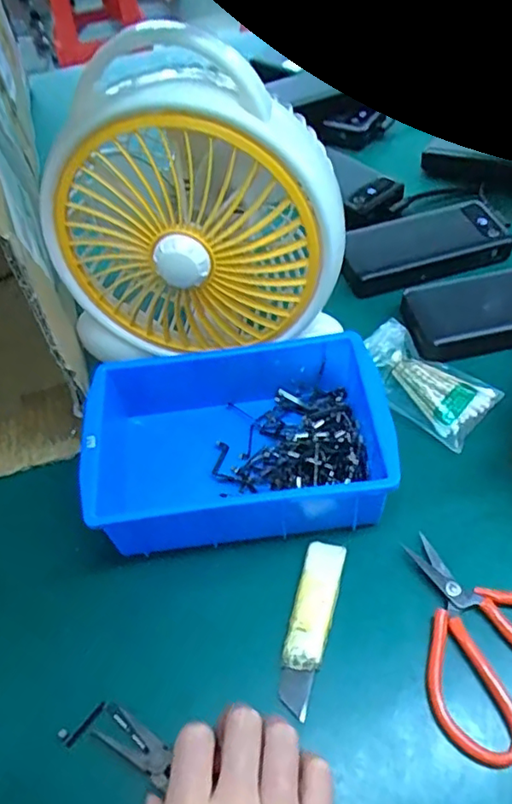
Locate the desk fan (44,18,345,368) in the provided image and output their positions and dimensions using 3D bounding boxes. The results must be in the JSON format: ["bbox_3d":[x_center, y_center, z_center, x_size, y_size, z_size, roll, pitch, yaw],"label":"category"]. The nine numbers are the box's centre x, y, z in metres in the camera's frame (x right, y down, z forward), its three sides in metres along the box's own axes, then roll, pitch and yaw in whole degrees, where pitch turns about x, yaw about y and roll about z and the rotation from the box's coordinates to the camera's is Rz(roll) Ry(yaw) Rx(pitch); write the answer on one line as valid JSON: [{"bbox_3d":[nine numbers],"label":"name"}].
[{"bbox_3d":[-0.045,-0.119,0.431,0.207,0.231,0.078,8,53,12],"label":"desk fan"}]

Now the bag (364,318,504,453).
[{"bbox_3d":[0.128,-0.016,0.474,0.070,0.024,0.107,-39,58,-23],"label":"bag"}]

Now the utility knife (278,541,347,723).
[{"bbox_3d":[0.034,0.136,0.377,0.024,0.006,0.105,11,53,14],"label":"utility knife"}]

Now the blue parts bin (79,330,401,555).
[{"bbox_3d":[-0.014,0.029,0.424,0.199,0.063,0.134,-8,51,-1],"label":"blue parts bin"}]

